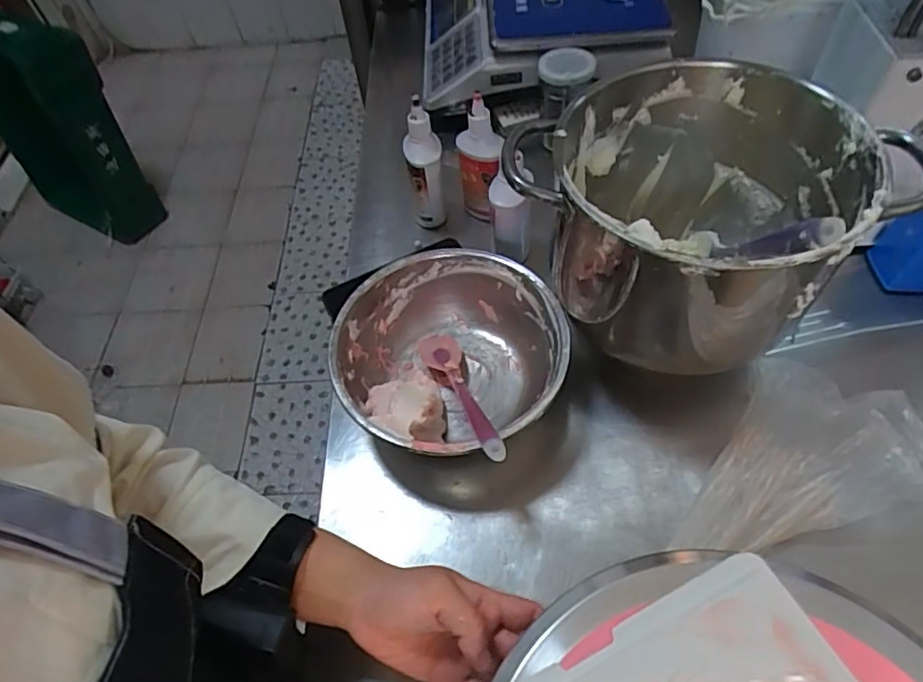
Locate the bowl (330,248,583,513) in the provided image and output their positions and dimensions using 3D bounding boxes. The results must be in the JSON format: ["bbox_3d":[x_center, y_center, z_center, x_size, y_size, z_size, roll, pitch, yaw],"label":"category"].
[{"bbox_3d":[-0.002,0.036,0.553,0.211,0.114,0.228,-15,57,-6],"label":"bowl"}]

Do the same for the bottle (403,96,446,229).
[{"bbox_3d":[-0.041,-0.189,0.650,0.038,0.166,0.038,-7,56,0],"label":"bottle"}]

